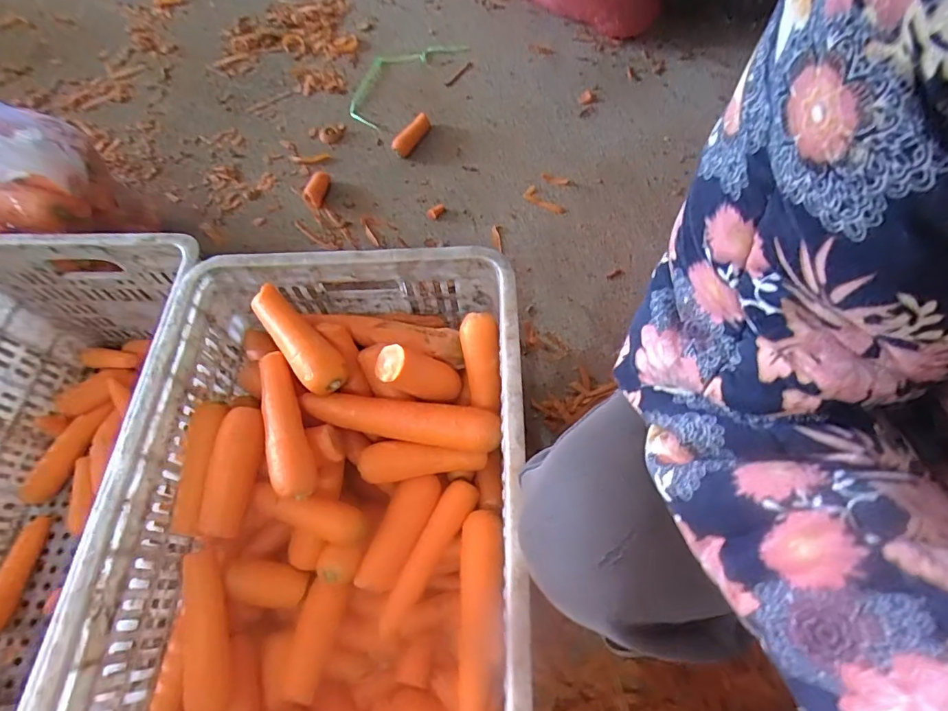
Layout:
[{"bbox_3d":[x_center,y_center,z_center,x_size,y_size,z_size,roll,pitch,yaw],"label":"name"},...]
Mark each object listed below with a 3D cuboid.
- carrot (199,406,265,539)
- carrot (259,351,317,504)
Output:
[{"bbox_3d":[-0.229,0.111,0.453,0.032,0.030,0.120,7,78,6],"label":"carrot"},{"bbox_3d":[-0.189,0.068,0.470,0.035,0.032,0.145,-18,64,-6],"label":"carrot"}]

